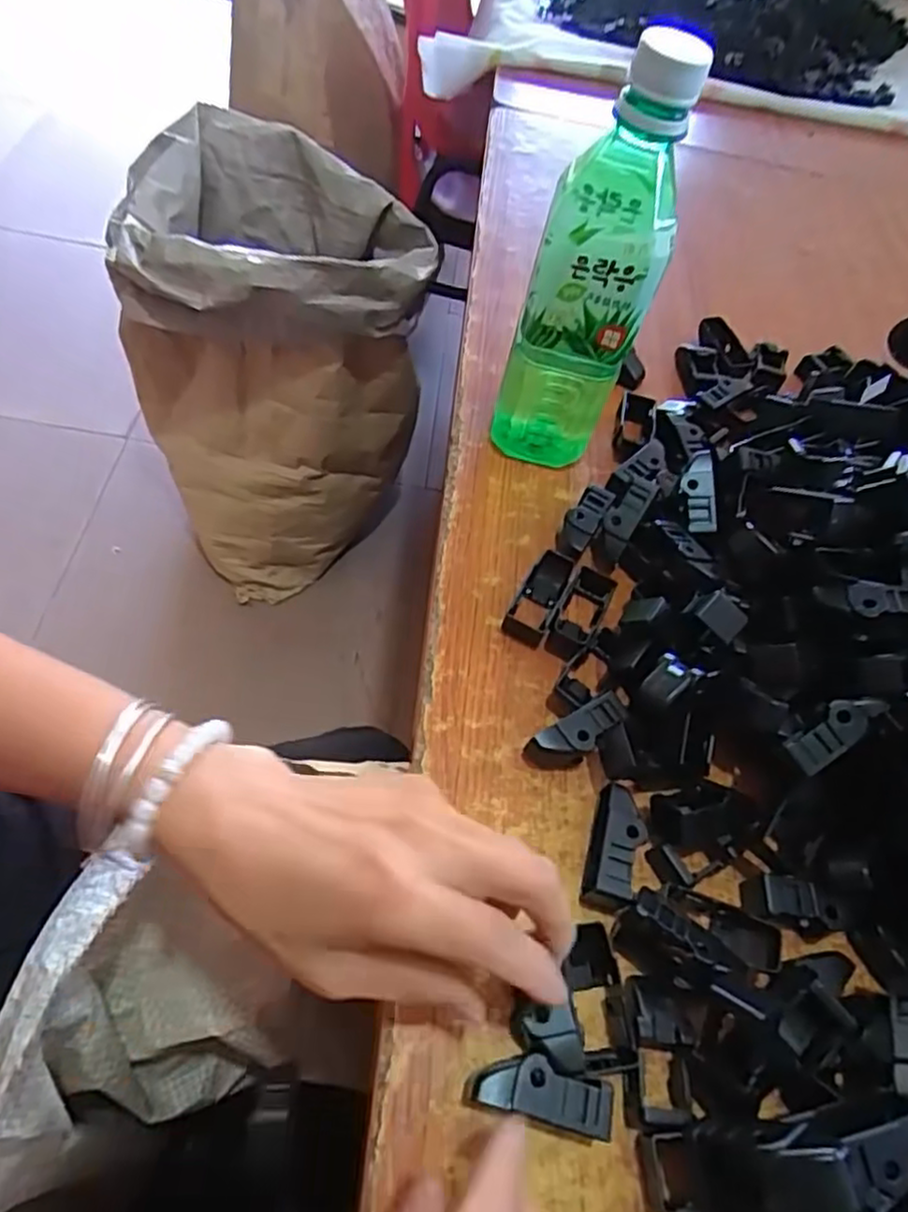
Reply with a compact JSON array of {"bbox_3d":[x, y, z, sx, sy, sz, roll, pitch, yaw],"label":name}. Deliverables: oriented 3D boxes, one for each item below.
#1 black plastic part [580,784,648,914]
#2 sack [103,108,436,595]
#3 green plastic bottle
[{"bbox_3d":[0.070,0.105,0.305,0.020,0.019,0.050,20,57,2],"label":"black plastic part"},{"bbox_3d":[-0.236,-0.312,0.949,0.350,0.468,0.308,-25,62,-19],"label":"sack"},{"bbox_3d":[0.069,-0.168,0.369,0.060,0.208,0.064,13,57,-2],"label":"green plastic bottle"}]

